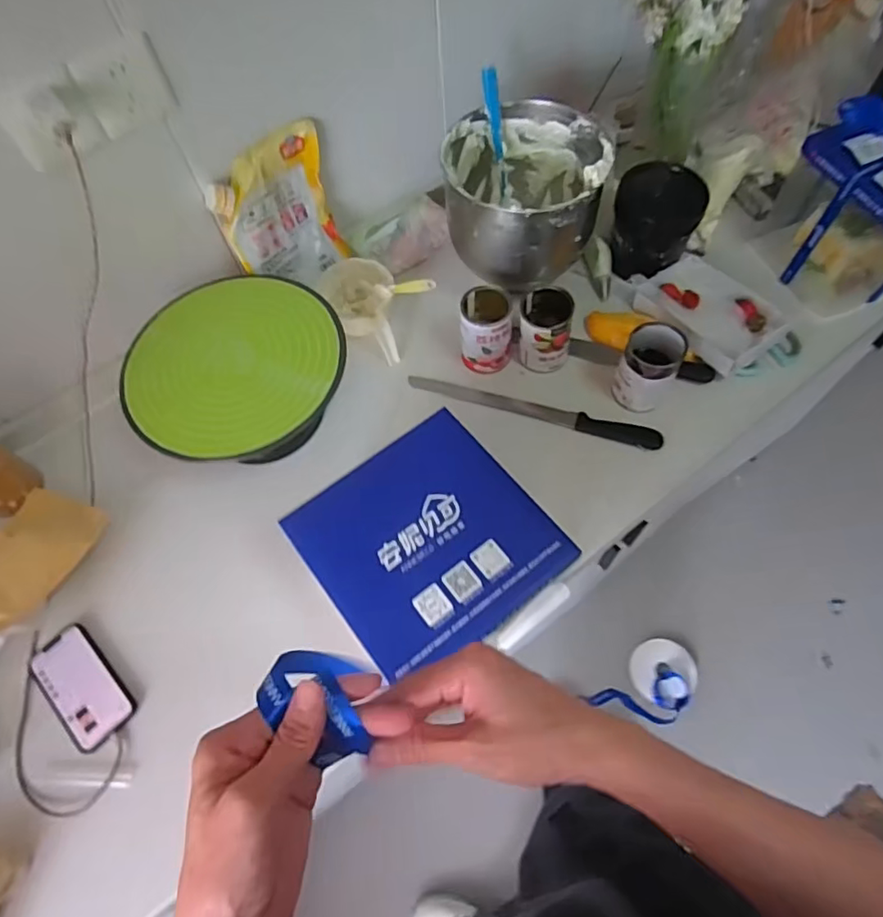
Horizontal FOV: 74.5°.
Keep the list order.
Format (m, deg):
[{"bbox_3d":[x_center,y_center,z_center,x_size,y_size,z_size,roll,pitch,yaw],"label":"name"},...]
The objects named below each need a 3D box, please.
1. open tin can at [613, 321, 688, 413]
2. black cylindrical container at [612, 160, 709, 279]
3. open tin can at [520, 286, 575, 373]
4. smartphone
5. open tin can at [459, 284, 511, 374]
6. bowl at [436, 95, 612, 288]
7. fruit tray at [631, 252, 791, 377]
[{"bbox_3d":[0.279,-0.120,0.794,0.070,0.122,0.065,-1,63,3],"label":"open tin can"},{"bbox_3d":[0.320,-0.358,0.870,0.123,0.109,0.129,-1,63,3],"label":"black cylindrical container"},{"bbox_3d":[0.149,-0.185,0.834,0.071,0.106,0.078,-1,63,3],"label":"open tin can"},{"bbox_3d":[-0.438,0.275,0.705,0.075,0.008,0.149,-39,68,-15],"label":"smartphone"},{"bbox_3d":[0.065,-0.191,0.841,0.071,0.102,0.086,1,63,4],"label":"open tin can"},{"bbox_3d":[0.120,-0.380,0.853,0.215,0.171,0.218,-1,63,3],"label":"bowl"},{"bbox_3d":[0.395,-0.224,0.868,0.135,0.050,0.199,-35,67,-13],"label":"fruit tray"}]

